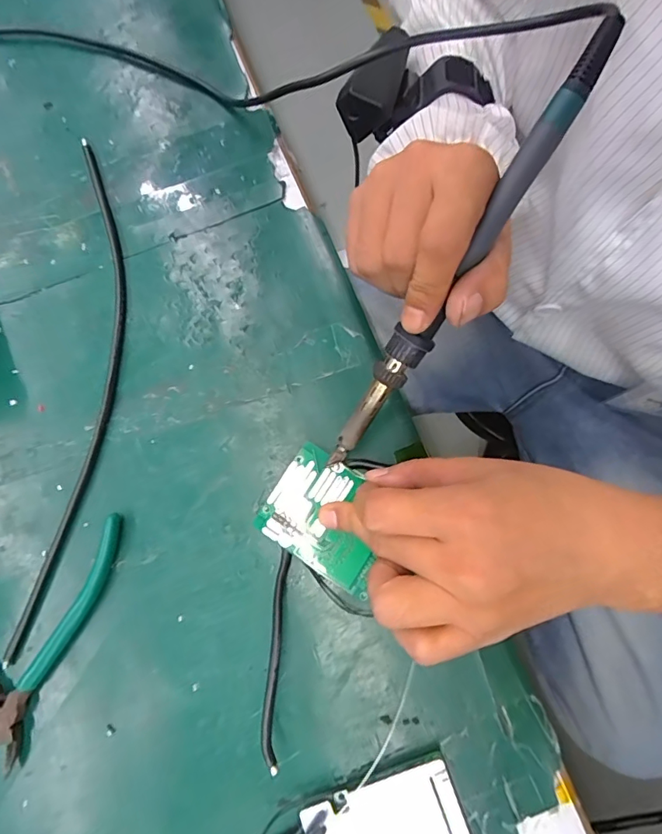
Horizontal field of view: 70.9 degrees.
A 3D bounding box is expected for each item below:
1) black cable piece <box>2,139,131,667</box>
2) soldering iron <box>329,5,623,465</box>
[{"bbox_3d":[-0.160,-0.025,0.304,0.049,0.004,0.341,2,79,2],"label":"black cable piece"},{"bbox_3d":[0.060,-0.070,0.230,0.019,0.018,0.237,34,109,7],"label":"soldering iron"}]

